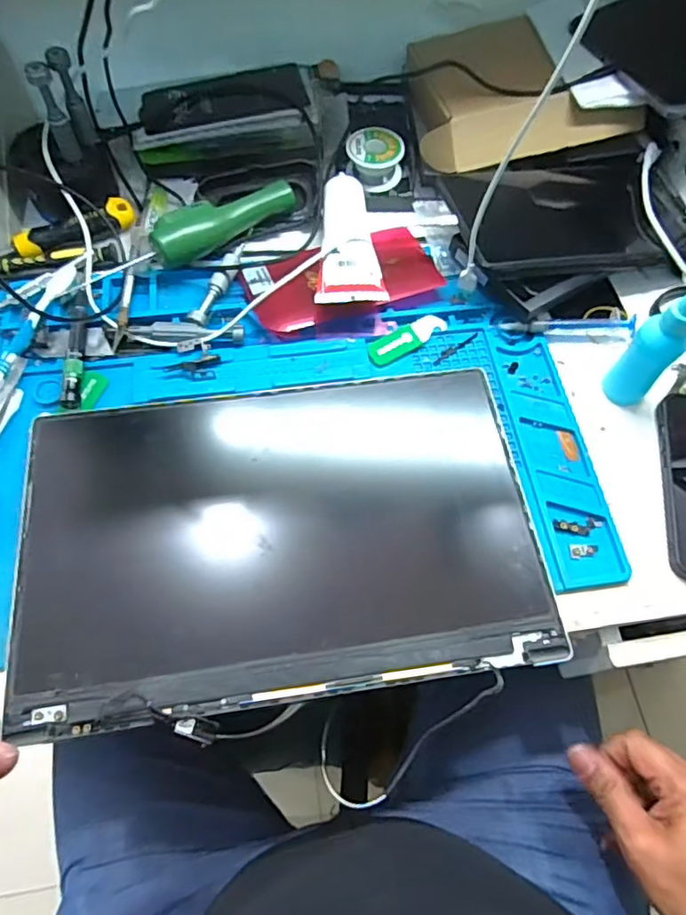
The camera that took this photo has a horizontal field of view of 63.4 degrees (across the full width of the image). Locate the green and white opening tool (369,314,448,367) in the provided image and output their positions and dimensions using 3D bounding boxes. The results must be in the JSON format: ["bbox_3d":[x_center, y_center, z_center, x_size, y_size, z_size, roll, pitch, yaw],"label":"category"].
[{"bbox_3d":[0.055,-0.100,0.471,0.073,0.008,0.022,-30,68,-14],"label":"green and white opening tool"}]

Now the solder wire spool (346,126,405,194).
[{"bbox_3d":[0.031,-0.290,0.540,0.053,0.031,0.051,0,64,-1],"label":"solder wire spool"}]

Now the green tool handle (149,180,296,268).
[{"bbox_3d":[-0.107,-0.215,0.492,0.135,0.030,0.034,-37,70,-17],"label":"green tool handle"}]

